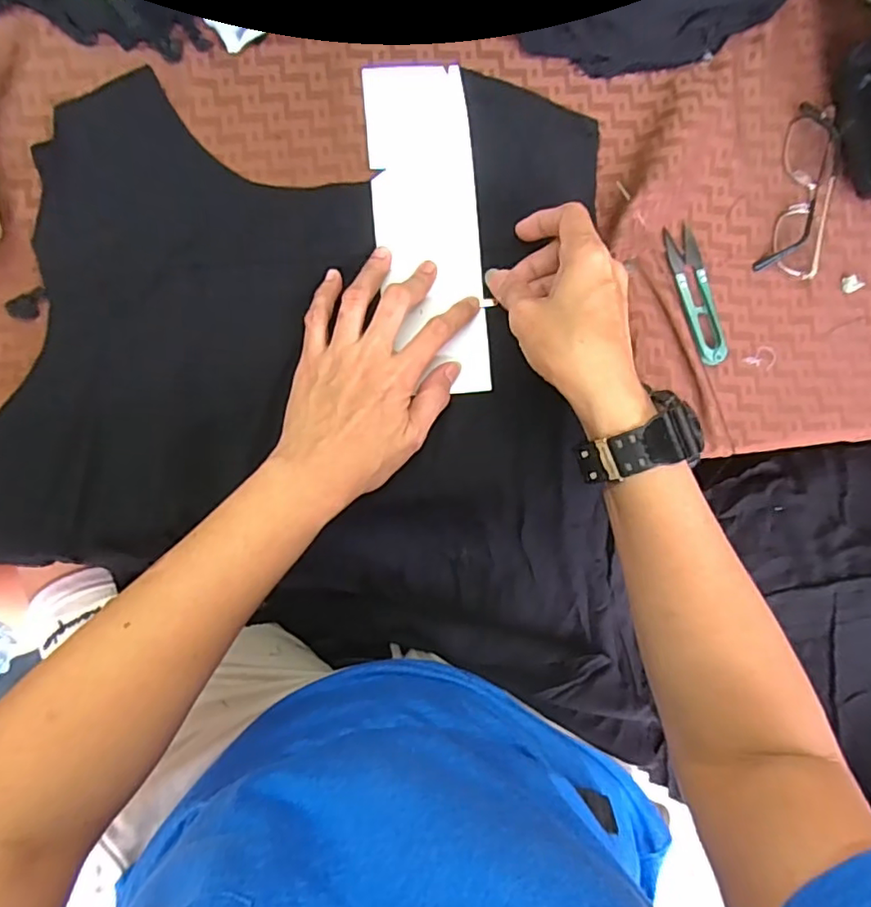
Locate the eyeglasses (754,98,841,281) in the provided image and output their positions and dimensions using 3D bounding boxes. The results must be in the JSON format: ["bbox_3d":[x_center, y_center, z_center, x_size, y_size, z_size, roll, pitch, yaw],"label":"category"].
[{"bbox_3d":[0.271,-0.195,0.416,0.039,0.020,0.128,18,84,-5],"label":"eyeglasses"}]

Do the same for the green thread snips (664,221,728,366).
[{"bbox_3d":[0.189,-0.114,0.408,0.025,0.007,0.101,-16,88,-8],"label":"green thread snips"}]

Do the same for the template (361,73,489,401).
[{"bbox_3d":[-0.006,-0.158,0.395,0.071,0.004,0.228,-5,88,-6],"label":"template"}]

